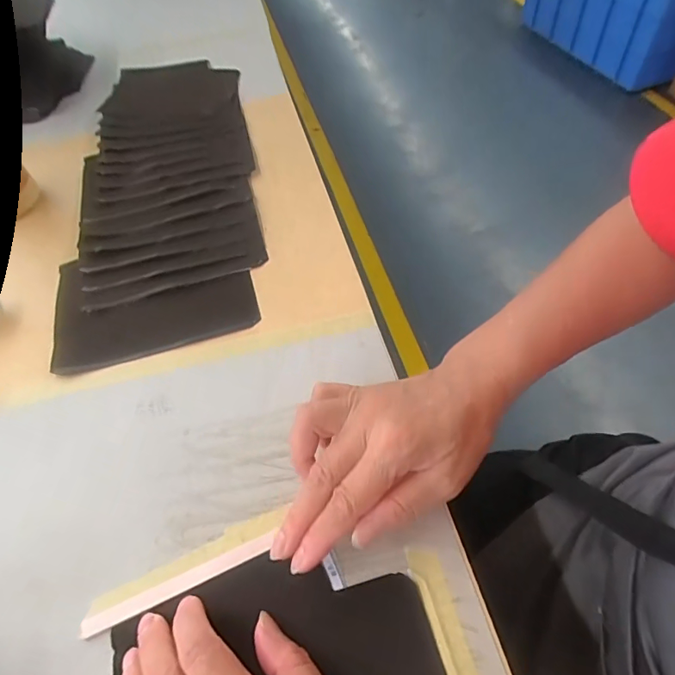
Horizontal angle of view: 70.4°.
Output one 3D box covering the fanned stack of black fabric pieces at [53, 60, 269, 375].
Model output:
[{"bbox_3d":[-0.186,-0.180,0.522,0.180,0.015,0.480,-10,55,-4],"label":"fanned stack of black fabric pieces"}]

